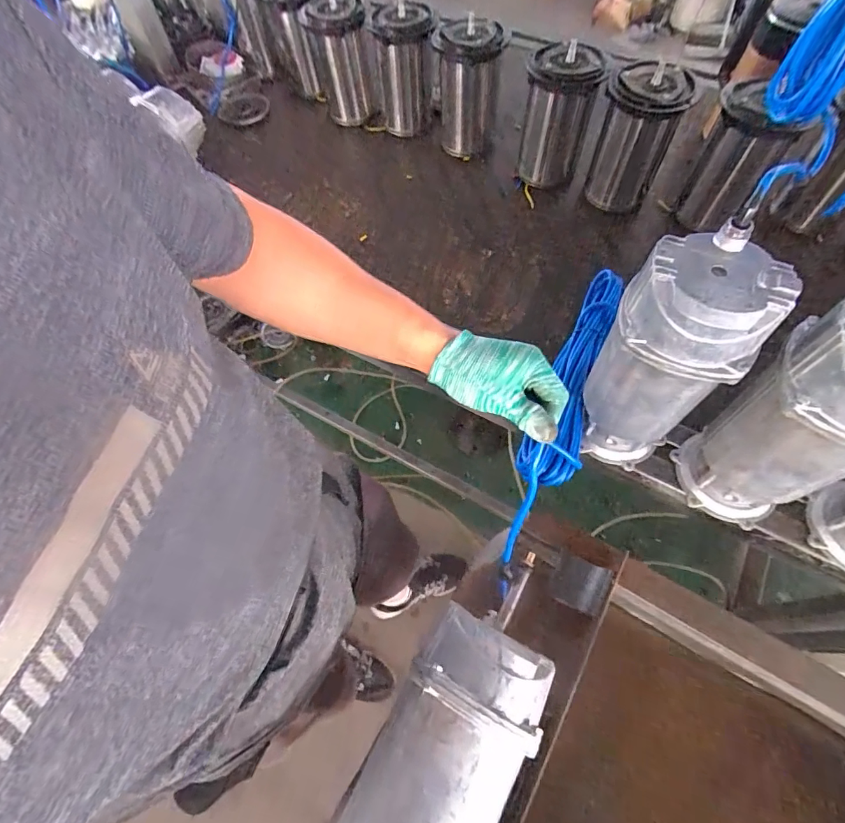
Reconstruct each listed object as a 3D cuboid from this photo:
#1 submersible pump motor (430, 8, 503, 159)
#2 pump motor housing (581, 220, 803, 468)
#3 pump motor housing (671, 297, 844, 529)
[{"bbox_3d":[0.089,-0.639,0.914,0.132,0.227,0.121,7,62,6],"label":"submersible pump motor"},{"bbox_3d":[0.264,-0.048,0.515,0.133,0.289,0.112,40,70,21],"label":"pump motor housing"},{"bbox_3d":[0.399,0.017,0.476,0.126,0.292,0.117,29,67,17],"label":"pump motor housing"}]

